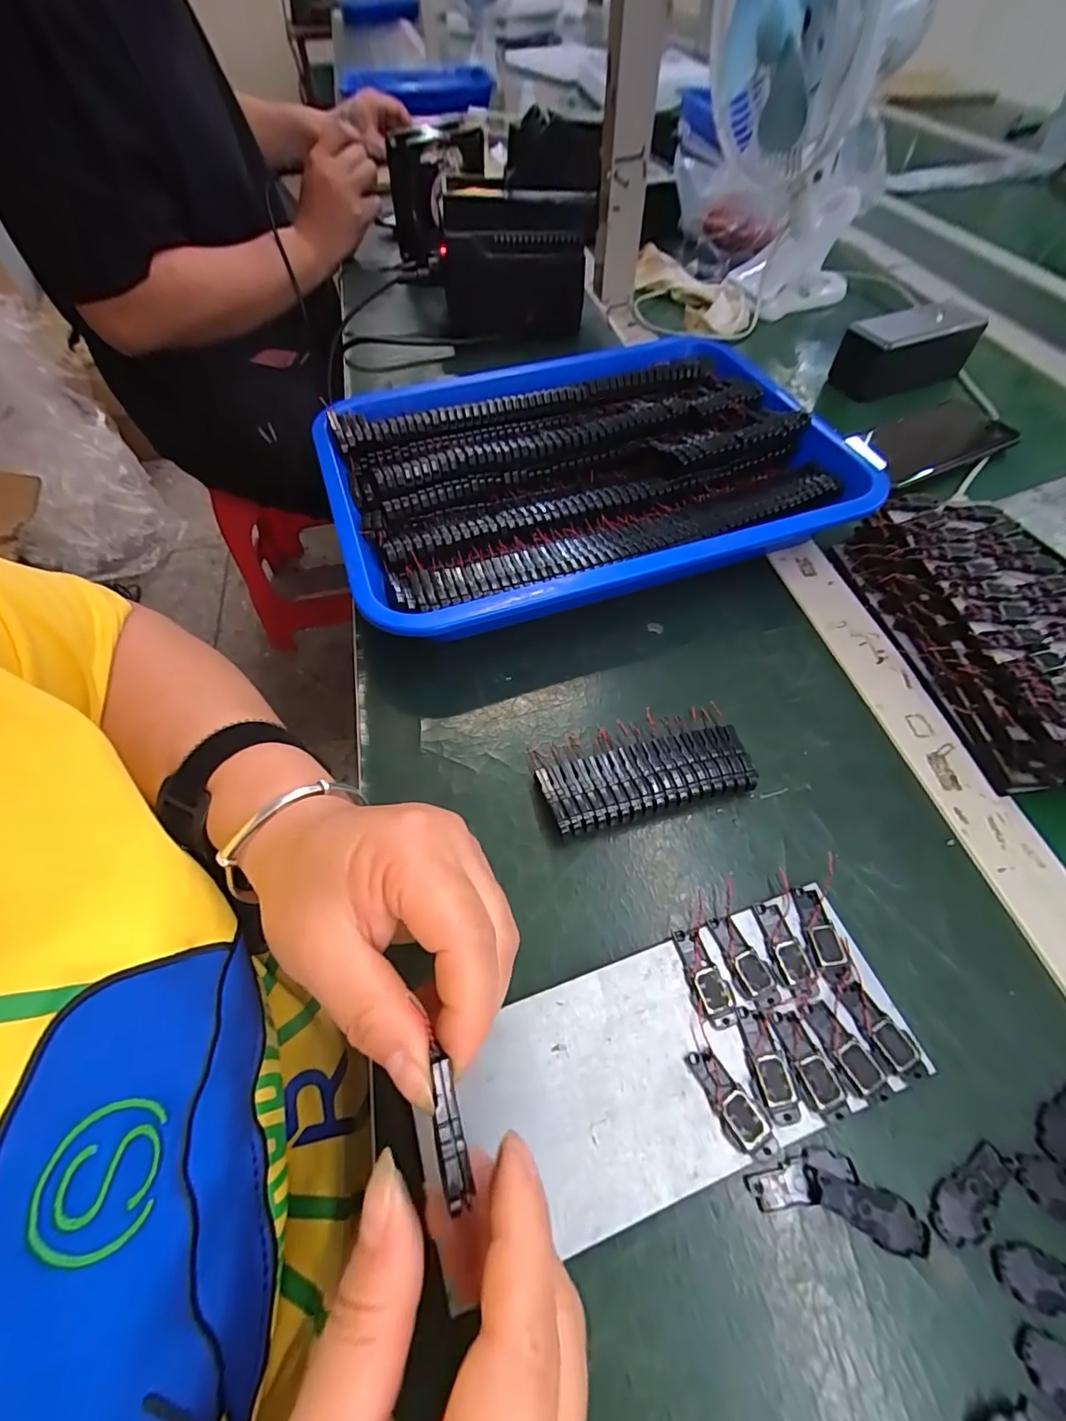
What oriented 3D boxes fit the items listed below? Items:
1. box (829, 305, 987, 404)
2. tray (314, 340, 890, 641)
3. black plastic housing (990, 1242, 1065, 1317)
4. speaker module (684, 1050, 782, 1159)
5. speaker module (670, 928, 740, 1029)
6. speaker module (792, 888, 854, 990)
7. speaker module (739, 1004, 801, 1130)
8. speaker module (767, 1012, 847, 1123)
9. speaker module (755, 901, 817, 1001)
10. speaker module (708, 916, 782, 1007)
[{"bbox_3d":[0.357,-0.339,0.508,0.129,0.058,0.048,-17,58,-11],"label":"box"},{"bbox_3d":[0.037,-0.177,0.400,0.362,0.051,0.268,-17,58,-11],"label":"tray"},{"bbox_3d":[0.180,0.196,0.182,0.039,0.004,0.016,12,57,8],"label":"black plastic housing"},{"bbox_3d":[0.076,0.151,0.206,0.013,0.005,0.040,-29,61,-18],"label":"speaker module"},{"bbox_3d":[0.074,0.114,0.230,0.015,0.005,0.039,-11,57,-8],"label":"speaker module"},{"bbox_3d":[0.128,0.100,0.237,0.013,0.004,0.040,-4,56,-3],"label":"speaker module"},{"bbox_3d":[0.094,0.139,0.210,0.013,0.004,0.039,-6,56,-4],"label":"speaker module"},{"bbox_3d":[0.108,0.139,0.210,0.014,0.004,0.038,-17,58,-11],"label":"speaker module"},{"bbox_3d":[0.111,0.104,0.234,0.013,0.004,0.040,-10,57,-7],"label":"speaker module"},{"bbox_3d":[0.092,0.108,0.232,0.014,0.004,0.038,-19,58,-13],"label":"speaker module"}]

